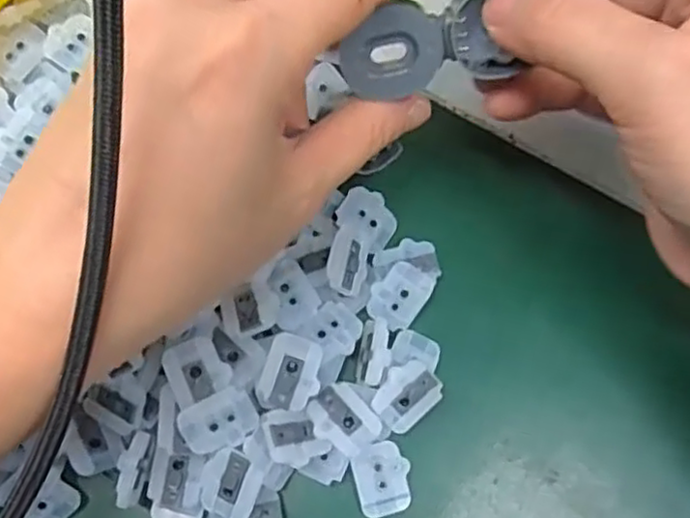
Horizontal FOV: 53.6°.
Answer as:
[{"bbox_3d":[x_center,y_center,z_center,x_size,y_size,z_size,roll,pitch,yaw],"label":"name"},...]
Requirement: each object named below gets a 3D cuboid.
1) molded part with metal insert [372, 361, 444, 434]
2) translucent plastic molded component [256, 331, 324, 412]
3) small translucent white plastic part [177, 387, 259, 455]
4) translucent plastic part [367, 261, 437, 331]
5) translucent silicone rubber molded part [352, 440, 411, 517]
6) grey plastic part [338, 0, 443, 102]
[{"bbox_3d":[0.019,0.042,0.214,0.021,0.007,0.016,-39,78,-11],"label":"molded part with metal insert"},{"bbox_3d":[-0.016,0.035,0.205,0.017,0.009,0.022,19,74,5],"label":"translucent plastic molded component"},{"bbox_3d":[-0.037,0.047,0.198,0.022,0.006,0.014,-24,76,-8],"label":"small translucent white plastic part"},{"bbox_3d":[0.019,0.011,0.224,0.016,0.004,0.022,37,76,9],"label":"translucent plastic part"},{"bbox_3d":[0.012,0.068,0.211,0.016,0.005,0.022,-10,74,-4],"label":"translucent silicone rubber molded part"},{"bbox_3d":[0.012,-0.057,0.187,0.027,0.004,0.024,0,112,1],"label":"grey plastic part"}]

